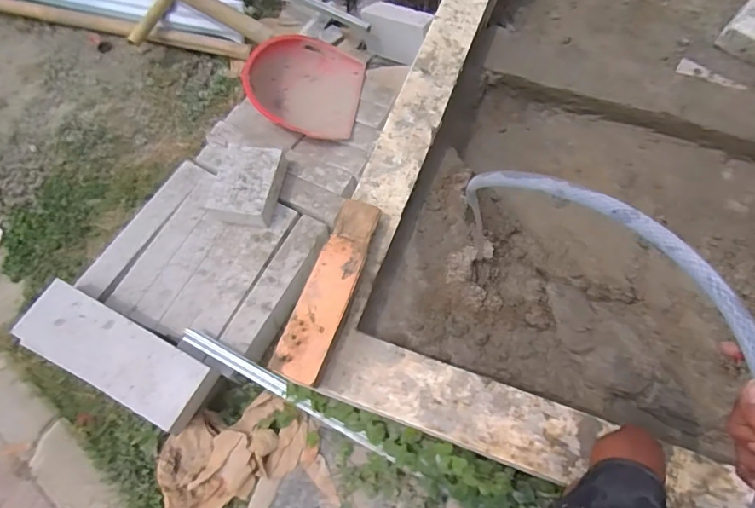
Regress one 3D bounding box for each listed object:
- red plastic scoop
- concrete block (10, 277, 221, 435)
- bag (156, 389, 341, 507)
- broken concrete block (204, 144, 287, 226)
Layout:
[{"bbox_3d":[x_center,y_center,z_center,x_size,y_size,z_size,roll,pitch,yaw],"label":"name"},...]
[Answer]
[{"bbox_3d":[-0.279,-0.659,1.842,0.432,0.129,0.453,8,68,5],"label":"red plastic scoop"},{"bbox_3d":[-0.778,0.294,1.395,0.586,0.117,0.209,26,71,12],"label":"concrete block"},{"bbox_3d":[-0.398,0.602,1.384,0.502,0.125,0.325,-15,68,-4],"label":"bag"},{"bbox_3d":[-0.452,-0.238,1.637,0.214,0.111,0.276,9,68,6],"label":"broken concrete block"}]

